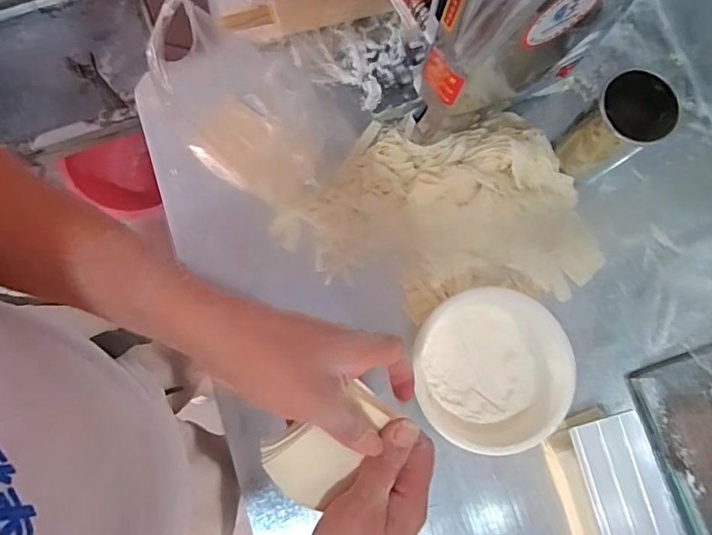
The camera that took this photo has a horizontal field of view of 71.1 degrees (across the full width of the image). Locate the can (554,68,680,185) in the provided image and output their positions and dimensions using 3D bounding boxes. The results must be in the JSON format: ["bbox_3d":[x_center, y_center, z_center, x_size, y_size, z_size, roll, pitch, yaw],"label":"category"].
[{"bbox_3d":[0.323,-0.170,0.642,0.097,0.147,0.089,-38,83,-8],"label":"can"}]

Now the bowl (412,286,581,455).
[{"bbox_3d":[0.165,0.126,0.623,0.192,0.069,0.183,0,80,-2],"label":"bowl"}]

